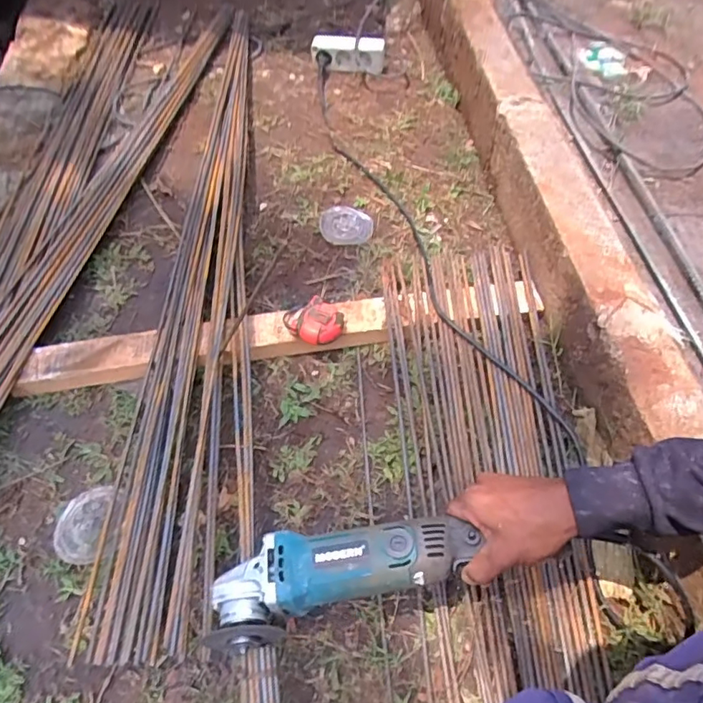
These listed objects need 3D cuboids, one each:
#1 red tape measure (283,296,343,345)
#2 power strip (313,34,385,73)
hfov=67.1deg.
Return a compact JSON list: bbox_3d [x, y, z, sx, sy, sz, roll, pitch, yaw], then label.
[{"bbox_3d":[-0.052,-0.044,0.720,0.081,0.033,0.060,17,58,11],"label":"red tape measure"},{"bbox_3d":[-0.010,-0.640,1.137,0.157,0.062,0.049,10,57,6],"label":"power strip"}]

